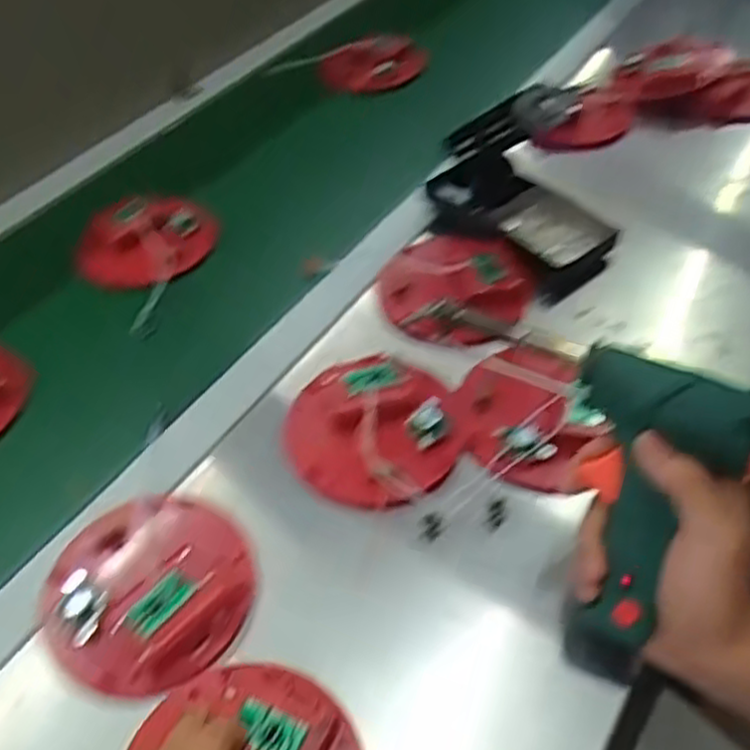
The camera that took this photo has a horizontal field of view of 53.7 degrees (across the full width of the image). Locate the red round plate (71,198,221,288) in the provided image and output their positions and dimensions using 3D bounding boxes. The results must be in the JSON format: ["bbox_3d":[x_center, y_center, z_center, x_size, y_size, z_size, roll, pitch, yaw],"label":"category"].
[{"bbox_3d":[-0.206,-0.127,0.666,0.116,0.032,0.117,2,47,6],"label":"red round plate"}]

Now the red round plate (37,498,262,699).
[{"bbox_3d":[-0.133,0.118,0.429,0.118,0.025,0.114,-2,46,2],"label":"red round plate"}]

